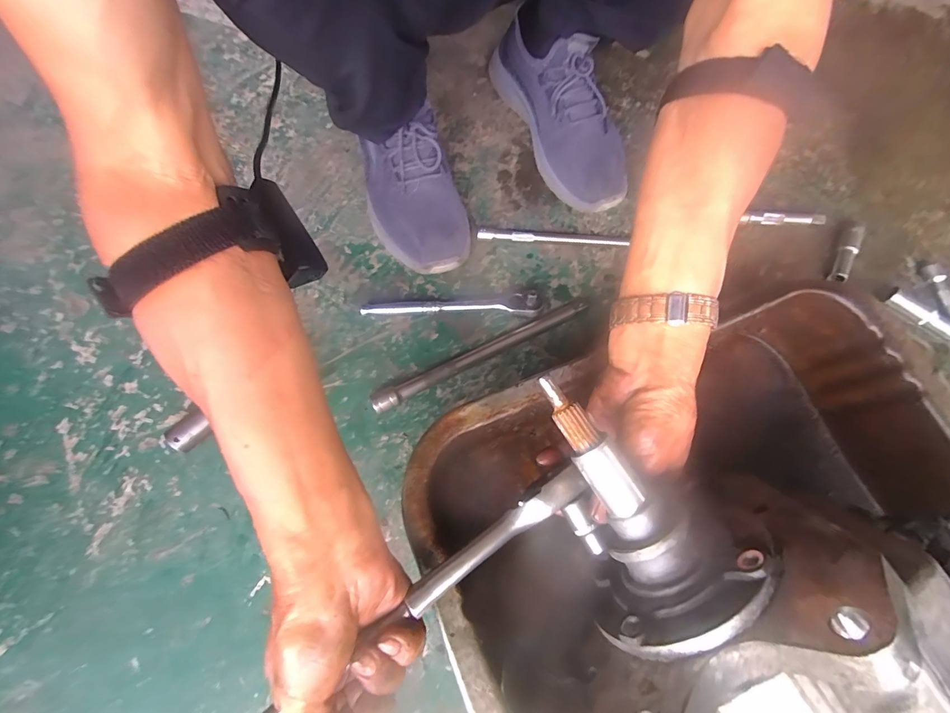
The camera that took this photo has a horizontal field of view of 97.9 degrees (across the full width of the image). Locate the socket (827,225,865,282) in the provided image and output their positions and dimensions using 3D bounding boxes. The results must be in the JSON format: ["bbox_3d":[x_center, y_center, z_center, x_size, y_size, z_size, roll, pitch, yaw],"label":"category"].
[{"bbox_3d":[0.428,-0.117,0.477,0.017,0.015,0.080,29,73,7],"label":"socket"}]

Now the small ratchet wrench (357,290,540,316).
[{"bbox_3d":[-0.025,-0.057,0.446,0.190,0.028,0.023,1,72,-2],"label":"small ratchet wrench"}]

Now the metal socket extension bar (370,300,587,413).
[{"bbox_3d":[0.008,-0.006,0.435,0.244,0.018,0.022,-27,75,-10],"label":"metal socket extension bar"}]

